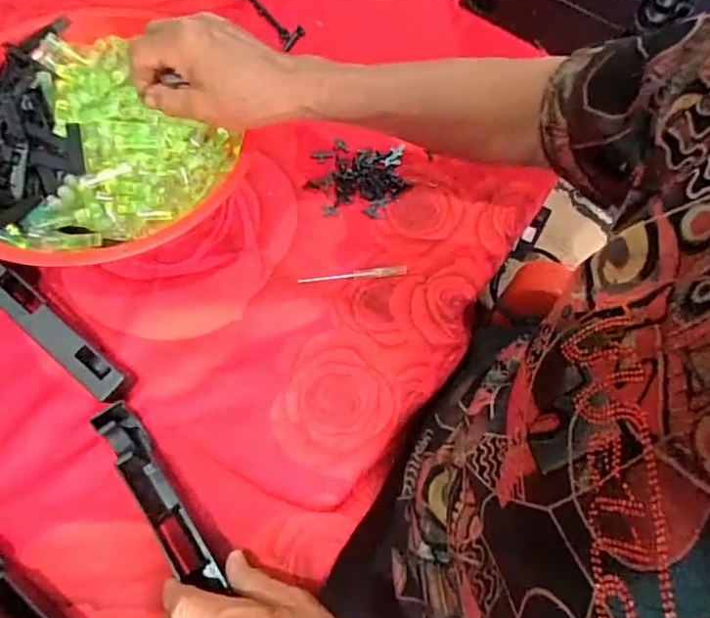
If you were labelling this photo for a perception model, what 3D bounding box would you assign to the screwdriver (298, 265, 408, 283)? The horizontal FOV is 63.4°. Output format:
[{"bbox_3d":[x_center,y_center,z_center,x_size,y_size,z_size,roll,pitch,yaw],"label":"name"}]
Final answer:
[{"bbox_3d":[-0.001,-0.029,0.475,0.089,0.004,0.009,-5,64,-5],"label":"screwdriver"}]

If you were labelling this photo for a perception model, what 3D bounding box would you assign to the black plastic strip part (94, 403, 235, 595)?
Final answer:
[{"bbox_3d":[-0.129,0.122,0.374,0.024,0.028,0.131,-32,72,-16],"label":"black plastic strip part"}]

